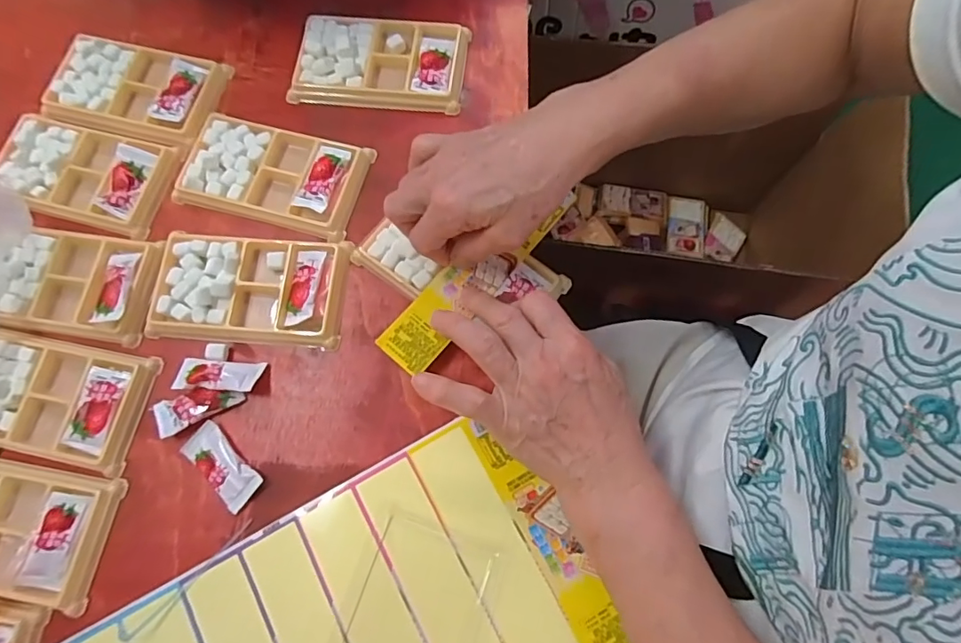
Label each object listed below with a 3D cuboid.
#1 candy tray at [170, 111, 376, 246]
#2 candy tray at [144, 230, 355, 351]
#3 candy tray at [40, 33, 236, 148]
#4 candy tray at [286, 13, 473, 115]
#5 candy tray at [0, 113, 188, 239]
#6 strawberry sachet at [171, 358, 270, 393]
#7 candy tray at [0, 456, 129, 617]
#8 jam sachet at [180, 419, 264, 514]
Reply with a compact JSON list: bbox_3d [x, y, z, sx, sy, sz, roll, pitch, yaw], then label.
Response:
[{"bbox_3d":[-0.157,-0.112,0.392,0.133,0.014,0.074,15,75,6],"label":"candy tray"},{"bbox_3d":[-0.164,-0.025,0.367,0.135,0.014,0.078,5,74,3],"label":"candy tray"},{"bbox_3d":[-0.280,-0.188,0.420,0.134,0.014,0.079,13,75,5],"label":"candy tray"},{"bbox_3d":[-0.080,-0.209,0.415,0.132,0.016,0.075,6,74,3],"label":"candy tray"},{"bbox_3d":[-0.306,-0.117,0.399,0.127,0.014,0.077,14,75,6],"label":"candy tray"},{"bbox_3d":[-0.177,0.036,0.353,0.055,0.011,0.022,2,74,2],"label":"strawberry sachet"},{"bbox_3d":[-0.307,0.128,0.327,0.135,0.011,0.078,10,74,4],"label":"candy tray"},{"bbox_3d":[-0.169,0.095,0.340,0.058,0.005,0.027,43,79,12],"label":"jam sachet"}]

